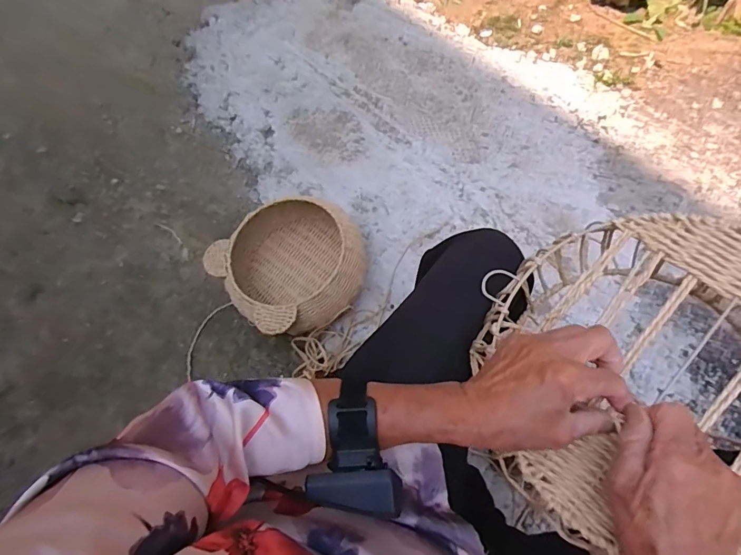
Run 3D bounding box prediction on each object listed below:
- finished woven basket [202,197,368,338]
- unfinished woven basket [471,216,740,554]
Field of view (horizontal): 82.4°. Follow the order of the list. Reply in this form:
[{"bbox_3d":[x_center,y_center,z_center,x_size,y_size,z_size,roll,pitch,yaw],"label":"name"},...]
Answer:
[{"bbox_3d":[-0.168,-0.029,0.917,0.286,0.155,0.313,0,65,1],"label":"finished woven basket"},{"bbox_3d":[0.241,0.084,0.340,0.276,0.074,0.281,-9,65,-3],"label":"unfinished woven basket"}]

